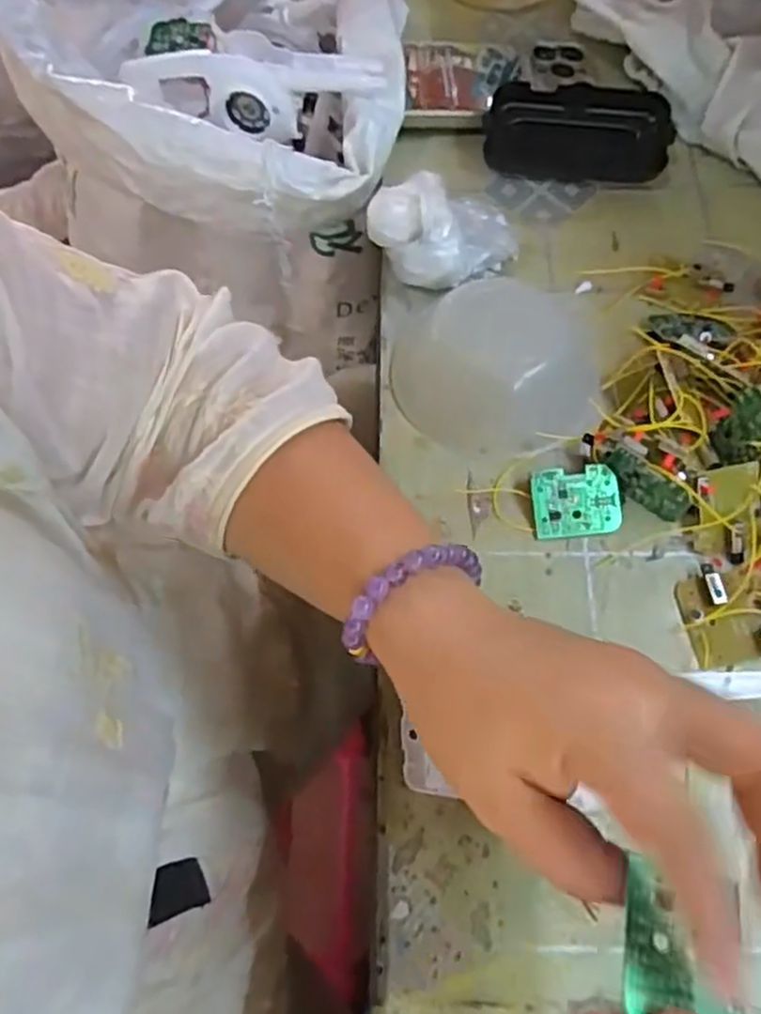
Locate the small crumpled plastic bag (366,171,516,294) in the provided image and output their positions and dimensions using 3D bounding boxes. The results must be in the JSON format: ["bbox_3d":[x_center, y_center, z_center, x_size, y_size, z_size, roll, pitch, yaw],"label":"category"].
[{"bbox_3d":[0.037,-0.150,0.420,0.078,0.054,0.048,-16,65,-6],"label":"small crumpled plastic bag"}]

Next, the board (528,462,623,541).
[{"bbox_3d":[0.096,-0.003,0.368,0.043,0.004,0.033,-7,88,0],"label":"board"}]

